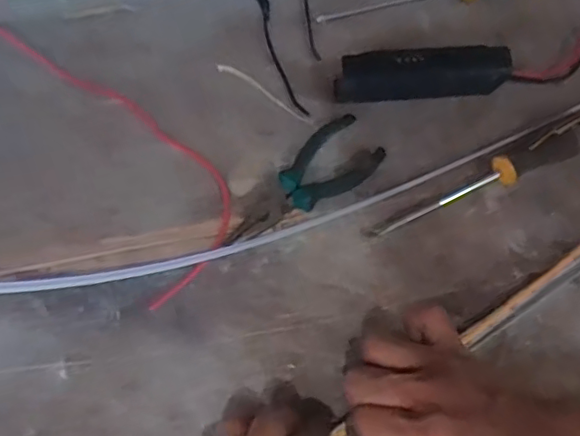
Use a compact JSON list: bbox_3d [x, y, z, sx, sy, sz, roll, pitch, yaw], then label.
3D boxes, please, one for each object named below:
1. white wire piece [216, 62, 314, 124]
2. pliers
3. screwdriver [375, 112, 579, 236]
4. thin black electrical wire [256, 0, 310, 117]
[{"bbox_3d":[-0.021,-0.113,0.518,0.104,0.004,0.010,33,70,11],"label":"white wire piece"},{"bbox_3d":[0.014,-0.025,0.467,0.059,0.019,0.143,40,71,14],"label":"pliers"},{"bbox_3d":[0.169,-0.037,0.469,0.209,0.033,0.026,-23,70,-12],"label":"screwdriver"},{"bbox_3d":[-0.012,-0.164,0.535,0.022,0.004,0.166,-14,68,-8],"label":"thin black electrical wire"}]

